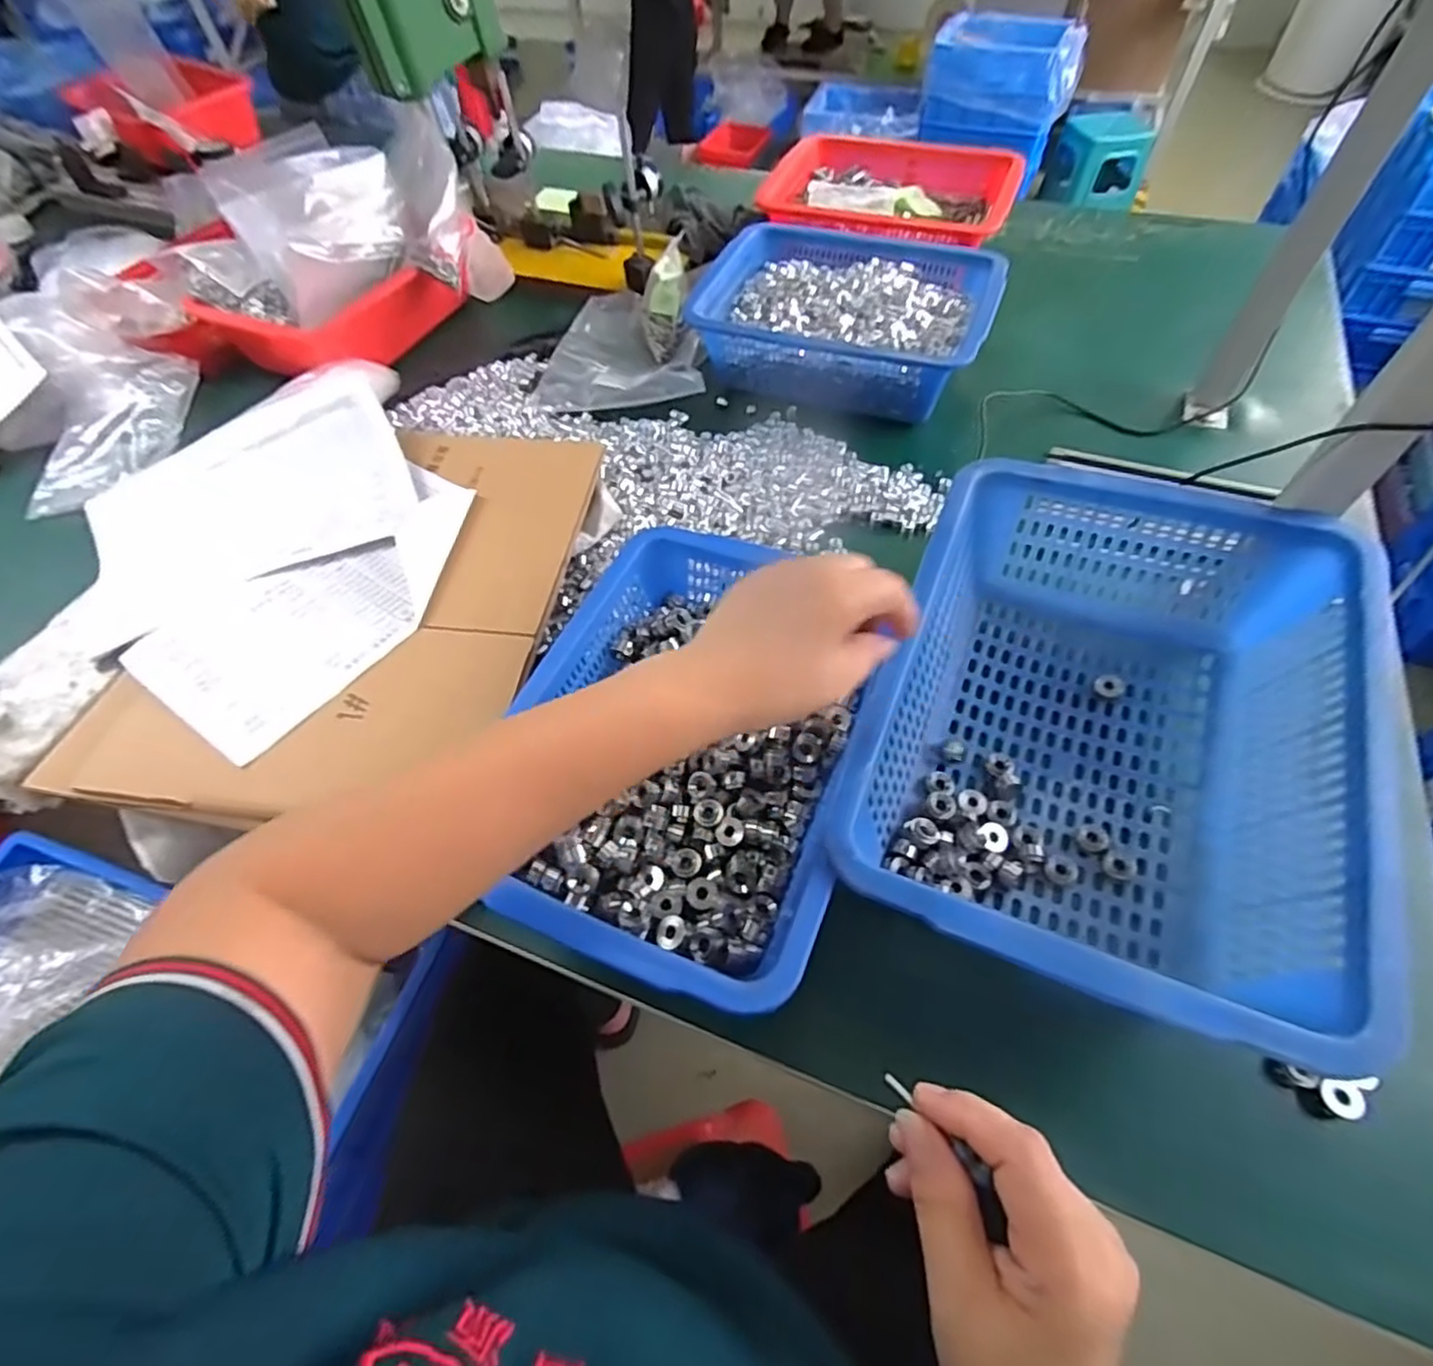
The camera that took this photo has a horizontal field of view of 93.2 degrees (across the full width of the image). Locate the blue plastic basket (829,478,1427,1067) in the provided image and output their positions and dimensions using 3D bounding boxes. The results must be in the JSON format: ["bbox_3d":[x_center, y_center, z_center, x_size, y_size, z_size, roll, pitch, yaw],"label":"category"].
[{"bbox_3d":[0.246,0.031,0.454,0.266,0.128,0.355,20,60,15],"label":"blue plastic basket"}]

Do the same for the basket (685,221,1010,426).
[{"bbox_3d":[0.153,-0.428,0.783,0.303,0.087,0.242,18,59,14],"label":"basket"}]

